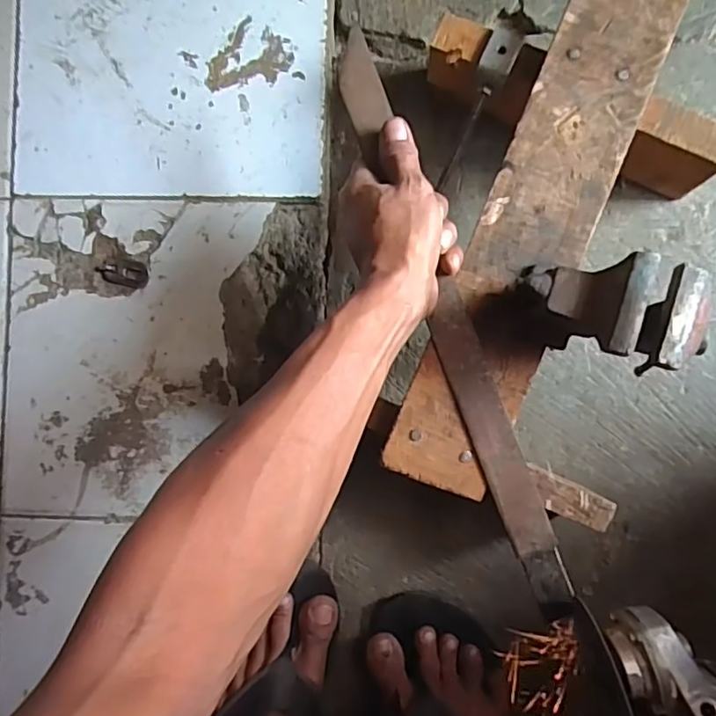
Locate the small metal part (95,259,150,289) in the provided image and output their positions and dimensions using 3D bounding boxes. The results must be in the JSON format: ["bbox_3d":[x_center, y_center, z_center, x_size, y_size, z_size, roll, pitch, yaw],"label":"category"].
[{"bbox_3d":[-0.219,-0.079,0.532,0.049,0.004,0.025,10,90,3],"label":"small metal part"}]

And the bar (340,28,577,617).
[{"bbox_3d":[0.067,-0.025,0.410,0.031,0.009,0.427,-21,88,3],"label":"bar"}]

